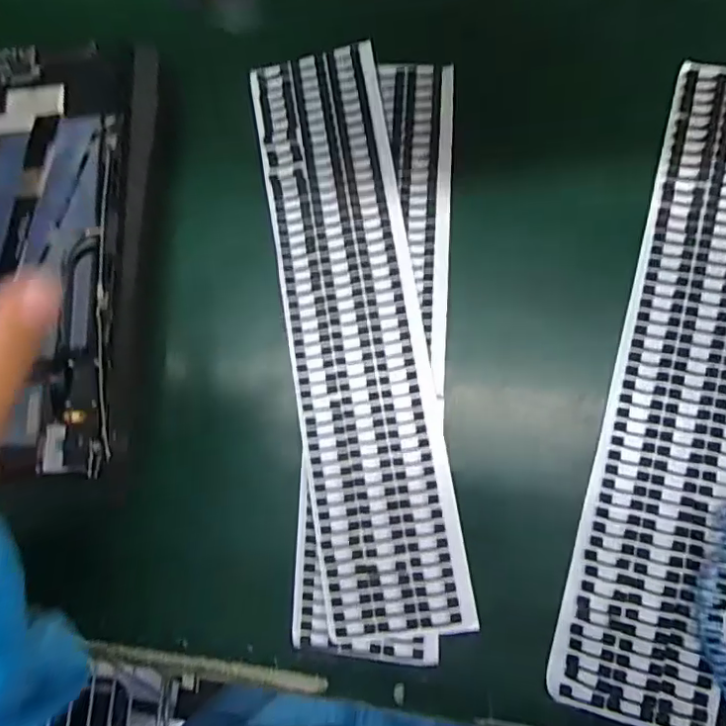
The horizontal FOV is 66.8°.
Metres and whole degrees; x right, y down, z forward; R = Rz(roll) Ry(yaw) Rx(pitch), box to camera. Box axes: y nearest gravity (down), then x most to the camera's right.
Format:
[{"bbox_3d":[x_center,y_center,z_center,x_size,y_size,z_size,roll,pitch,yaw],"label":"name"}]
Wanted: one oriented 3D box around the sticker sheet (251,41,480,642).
[{"bbox_3d":[-0.004,-0.021,0.291,0.072,0.004,0.309,-10,81,6],"label":"sticker sheet"}]

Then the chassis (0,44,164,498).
[{"bbox_3d":[-0.191,-0.062,0.300,0.148,0.022,0.235,1,82,8],"label":"chassis"}]

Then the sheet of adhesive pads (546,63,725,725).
[{"bbox_3d":[0.159,0.008,0.264,0.071,0.004,0.316,14,84,12],"label":"sheet of adhesive pads"}]

